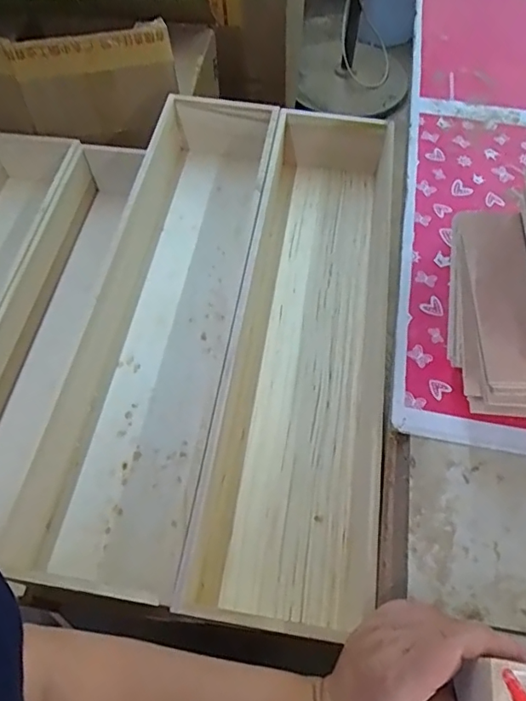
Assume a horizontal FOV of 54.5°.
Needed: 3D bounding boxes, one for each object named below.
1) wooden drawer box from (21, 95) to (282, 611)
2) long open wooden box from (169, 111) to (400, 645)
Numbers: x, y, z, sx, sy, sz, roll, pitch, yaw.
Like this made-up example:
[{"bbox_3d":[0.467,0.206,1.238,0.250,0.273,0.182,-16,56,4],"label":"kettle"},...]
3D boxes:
[{"bbox_3d":[-0.095,-0.060,0.539,0.138,0.083,0.583,9,60,5],"label":"wooden drawer box"},{"bbox_3d":[0.052,-0.028,0.526,0.154,0.084,0.565,9,60,5],"label":"long open wooden box"}]

